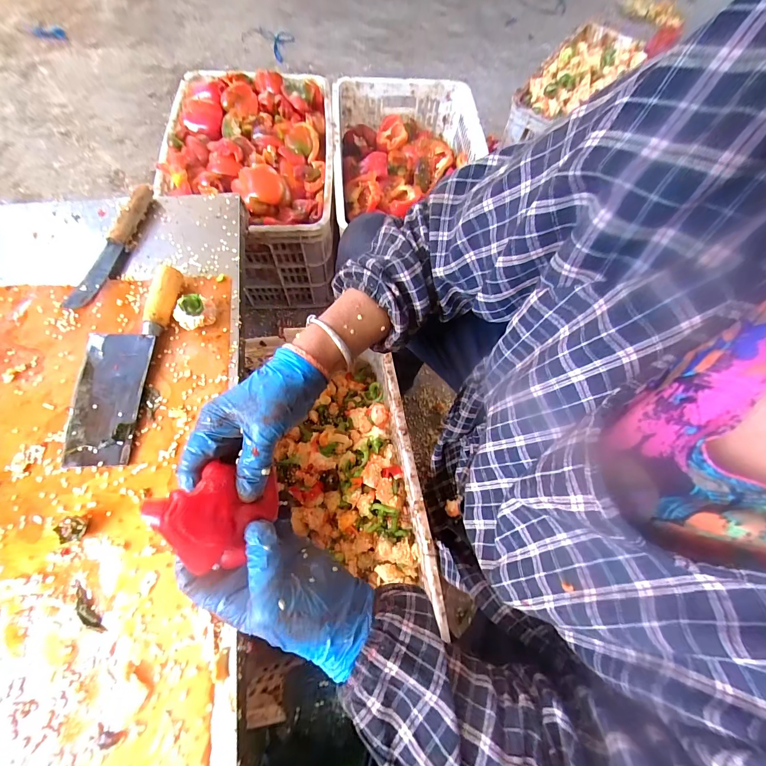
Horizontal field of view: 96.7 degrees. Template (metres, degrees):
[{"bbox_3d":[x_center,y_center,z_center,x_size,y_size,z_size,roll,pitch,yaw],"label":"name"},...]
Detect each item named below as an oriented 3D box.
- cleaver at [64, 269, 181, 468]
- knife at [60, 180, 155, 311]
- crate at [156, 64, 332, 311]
[{"bbox_3d":[-0.338,-0.032,0.433,0.106,0.034,0.267,6,68,0],"label":"cleaver"},{"bbox_3d":[-0.400,-0.208,0.506,0.033,0.026,0.228,12,68,3],"label":"knife"},{"bbox_3d":[-0.299,-0.494,0.876,0.367,0.289,0.510,-1,65,-1],"label":"crate"}]

